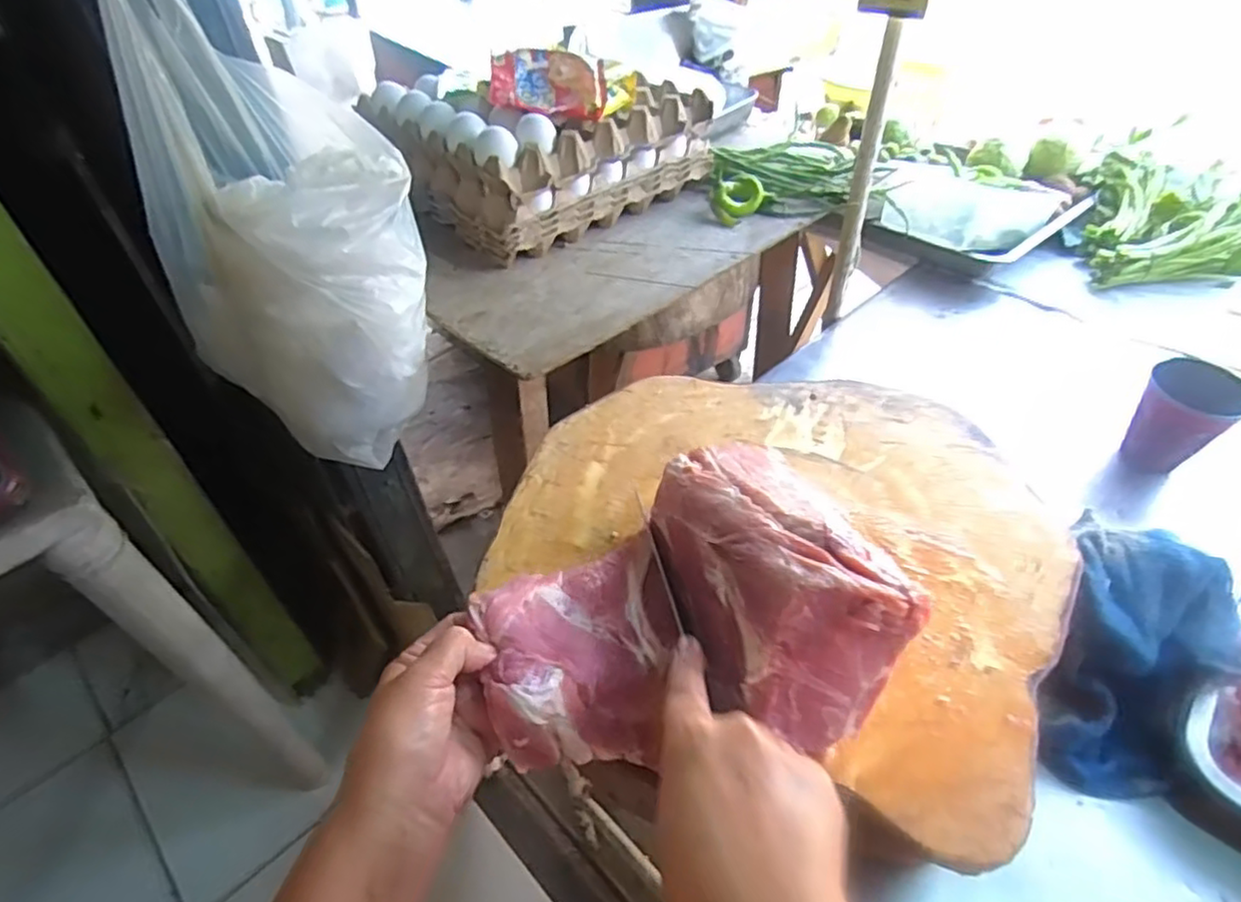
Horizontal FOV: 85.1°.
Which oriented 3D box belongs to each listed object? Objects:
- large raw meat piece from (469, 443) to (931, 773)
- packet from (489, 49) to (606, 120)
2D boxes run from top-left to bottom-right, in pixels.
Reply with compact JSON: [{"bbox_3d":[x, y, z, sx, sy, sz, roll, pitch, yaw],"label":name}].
[{"bbox_3d":[0.031,0.097,0.398,0.221,0.097,0.173,-18,47,-14],"label":"large raw meat piece"},{"bbox_3d":[-0.075,-0.381,0.705,0.116,0.025,0.107,4,60,-9],"label":"packet"}]

